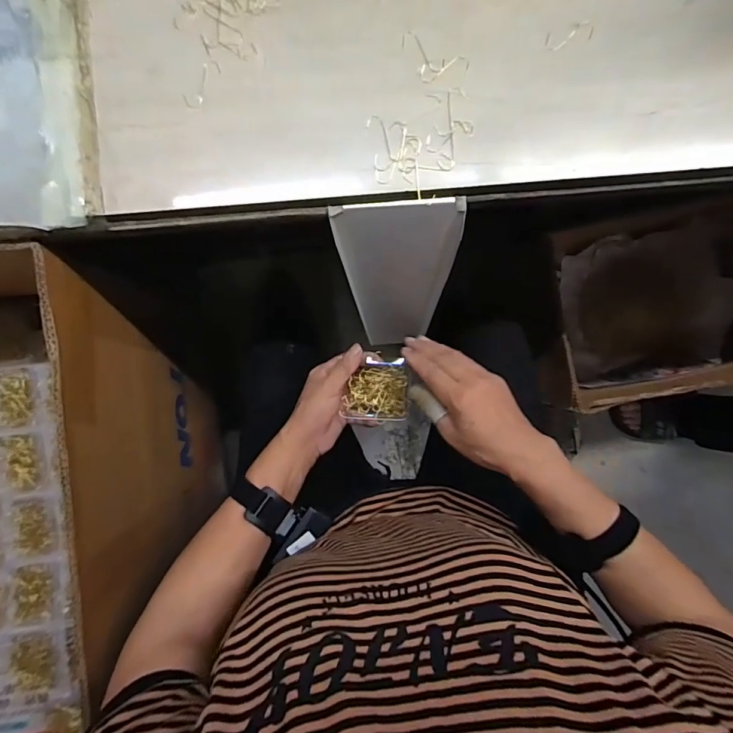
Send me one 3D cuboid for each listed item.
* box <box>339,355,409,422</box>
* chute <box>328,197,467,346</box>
[{"bbox_3d":[0.013,0.025,0.504,0.067,0.014,0.071,1,91,-3],"label":"box"},{"bbox_3d":[0.033,-0.086,0.435,0.111,0.154,0.013,-9,46,-2],"label":"chute"}]

